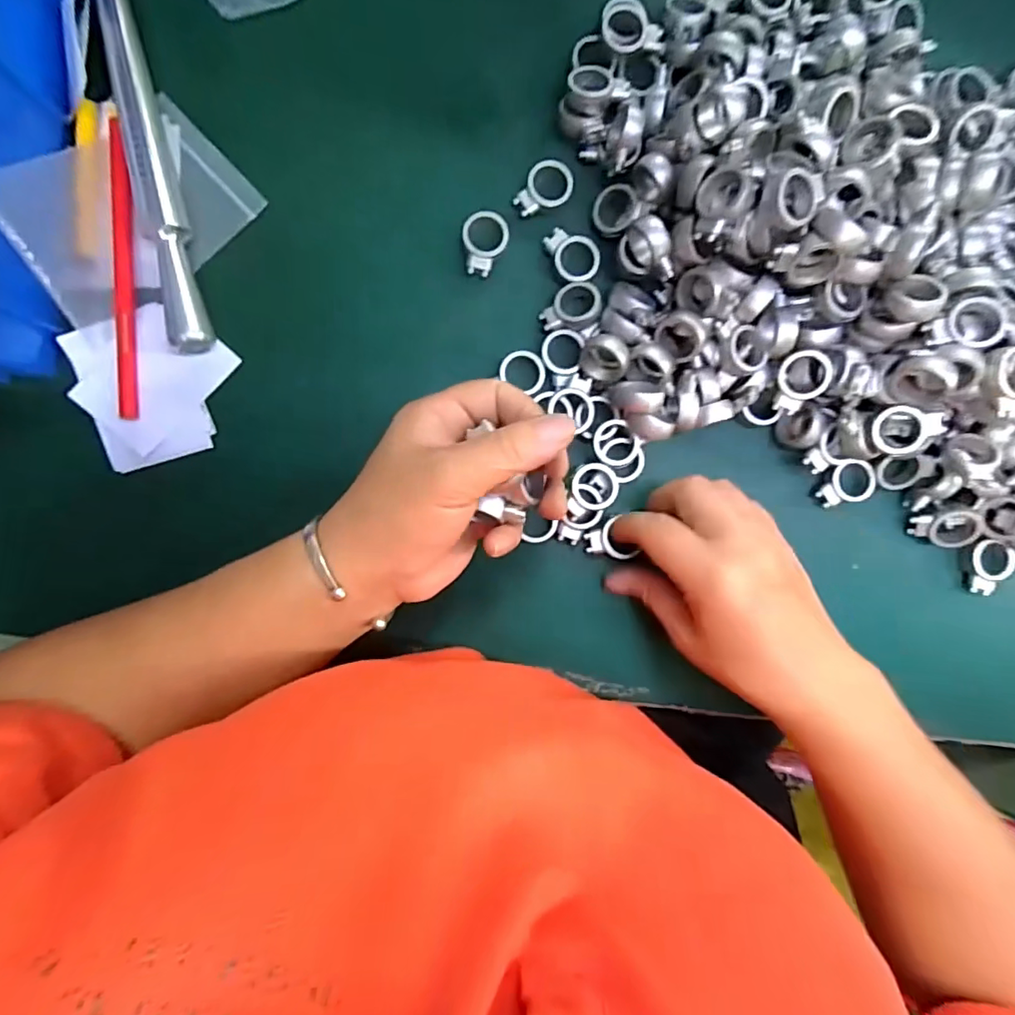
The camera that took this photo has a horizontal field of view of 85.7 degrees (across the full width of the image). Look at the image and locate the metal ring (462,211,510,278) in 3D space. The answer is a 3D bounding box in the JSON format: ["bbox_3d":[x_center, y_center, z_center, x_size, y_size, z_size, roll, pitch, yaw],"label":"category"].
[{"bbox_3d":[-0.013,-0.148,0.305,0.025,0.004,0.034,12,90,-3],"label":"metal ring"}]

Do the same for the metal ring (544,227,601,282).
[{"bbox_3d":[0.037,-0.143,0.308,0.034,0.005,0.025,40,88,-3],"label":"metal ring"}]

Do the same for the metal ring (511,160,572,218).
[{"bbox_3d":[0.020,-0.180,0.308,0.036,0.004,0.025,-34,92,-2],"label":"metal ring"}]

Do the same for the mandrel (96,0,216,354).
[{"bbox_3d":[-0.189,-0.197,0.286,0.018,0.018,0.229,-12,93,-3],"label":"mandrel"}]

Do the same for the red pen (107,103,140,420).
[{"bbox_3d":[-0.203,-0.129,0.288,0.012,0.008,0.162,-1,91,-3],"label":"red pen"}]

